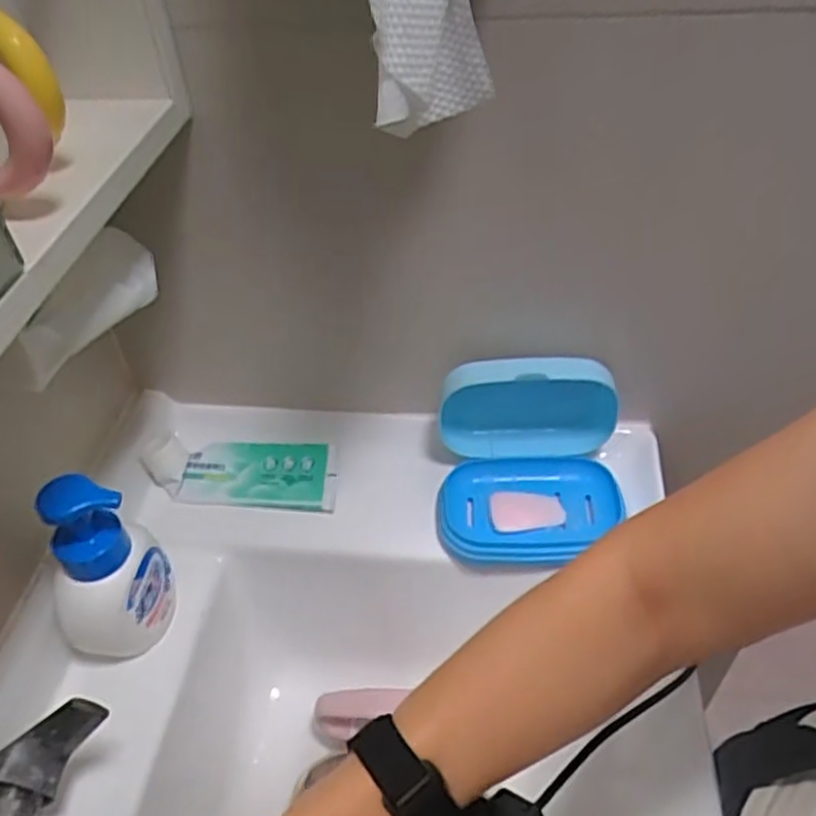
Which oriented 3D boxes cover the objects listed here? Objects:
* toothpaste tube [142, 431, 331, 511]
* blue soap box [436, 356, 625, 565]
[{"bbox_3d":[-0.147,0.057,0.631,0.165,0.036,0.060,3,69,7],"label":"toothpaste tube"},{"bbox_3d":[0.099,0.040,0.570,0.149,0.113,0.130,-1,44,3],"label":"blue soap box"}]

